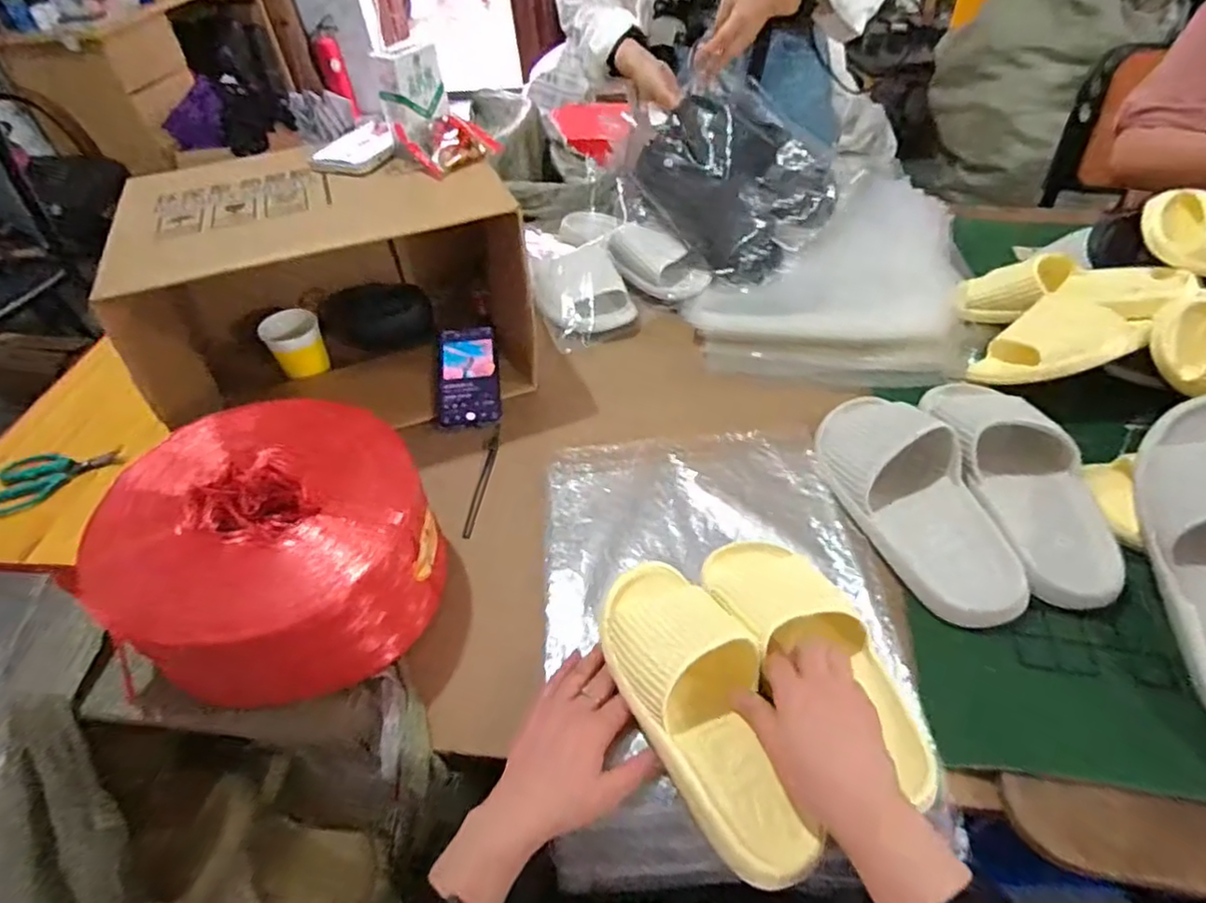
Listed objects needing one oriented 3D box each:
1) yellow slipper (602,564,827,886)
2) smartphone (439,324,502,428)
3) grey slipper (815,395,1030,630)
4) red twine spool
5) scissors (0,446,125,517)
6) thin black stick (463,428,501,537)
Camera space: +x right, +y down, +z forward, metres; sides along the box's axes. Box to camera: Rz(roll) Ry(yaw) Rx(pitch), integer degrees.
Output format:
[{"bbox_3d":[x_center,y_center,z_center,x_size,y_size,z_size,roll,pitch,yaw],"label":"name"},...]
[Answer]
[{"bbox_3d":[0.074,0.189,0.507,0.098,0.065,0.256,-17,56,-10],"label":"yellow slipper"},{"bbox_3d":[-0.171,-0.099,0.825,0.072,0.011,0.157,-4,55,-11],"label":"smartphone"},{"bbox_3d":[0.295,0.031,0.635,0.113,0.064,0.289,-8,46,-1],"label":"grey slipper"},{"bbox_3d":[-0.299,0.089,0.599,0.275,0.127,0.246,17,50,22],"label":"red twine spool"},{"bbox_3d":[-0.646,0.021,0.769,0.134,0.018,0.067,-31,66,-25],"label":"scissors"},{"bbox_3d":[-0.134,0.033,0.730,0.013,0.010,0.158,2,46,8],"label":"thin black stick"}]

